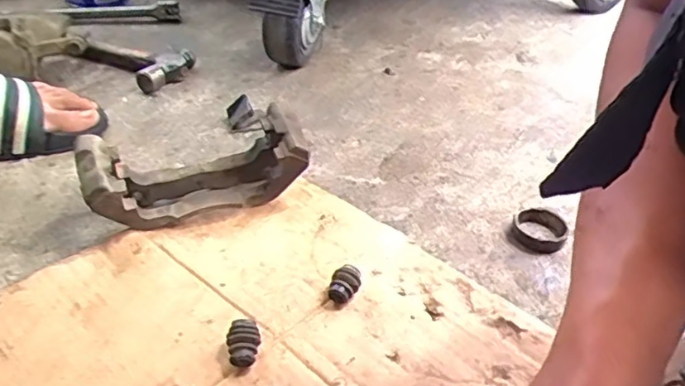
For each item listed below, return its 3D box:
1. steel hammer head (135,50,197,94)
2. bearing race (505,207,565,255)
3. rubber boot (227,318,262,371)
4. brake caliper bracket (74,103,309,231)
[{"bbox_3d":[-0.217,-0.154,0.771,0.030,0.027,0.095,21,38,21],"label":"steel hammer head"},{"bbox_3d":[0.183,0.034,0.576,0.050,0.013,0.060,17,37,17],"label":"bearing race"},{"bbox_3d":[-0.068,0.104,0.422,0.022,0.025,0.024,0,36,-8],"label":"rubber boot"},{"bbox_3d":[-0.132,-0.017,0.547,0.184,0.075,0.057,-11,38,-21],"label":"brake caliper bracket"}]

